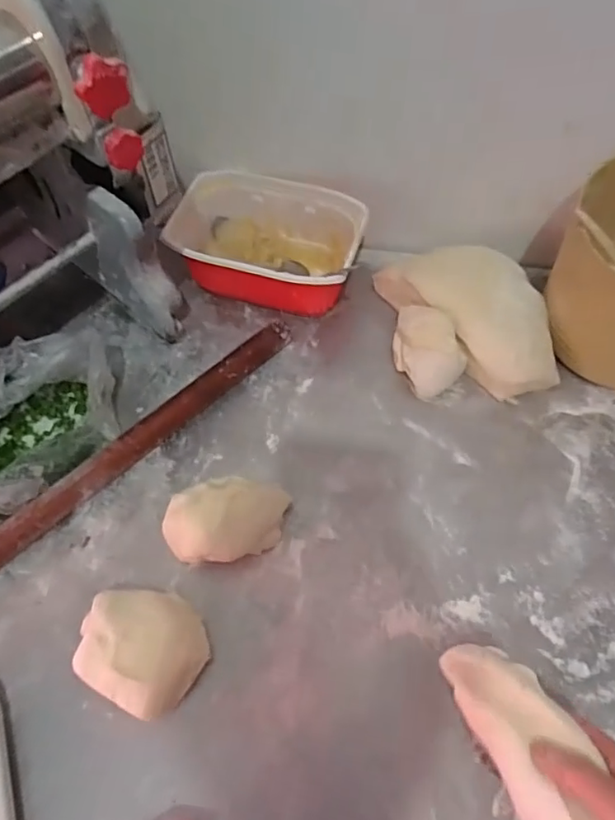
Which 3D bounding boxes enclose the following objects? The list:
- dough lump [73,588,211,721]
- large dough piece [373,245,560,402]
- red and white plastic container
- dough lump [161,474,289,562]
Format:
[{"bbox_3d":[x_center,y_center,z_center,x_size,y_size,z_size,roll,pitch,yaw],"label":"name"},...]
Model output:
[{"bbox_3d":[-0.134,0.190,0.465,0.102,0.041,0.087,27,65,15],"label":"dough lump"},{"bbox_3d":[0.186,-0.113,0.617,0.129,0.076,0.216,-28,65,-13],"label":"large dough piece"},{"bbox_3d":[-0.047,-0.185,0.648,0.214,0.081,0.146,10,62,6],"label":"red and white plastic container"},{"bbox_3d":[-0.071,0.100,0.513,0.114,0.046,0.067,-18,63,-9],"label":"dough lump"}]

